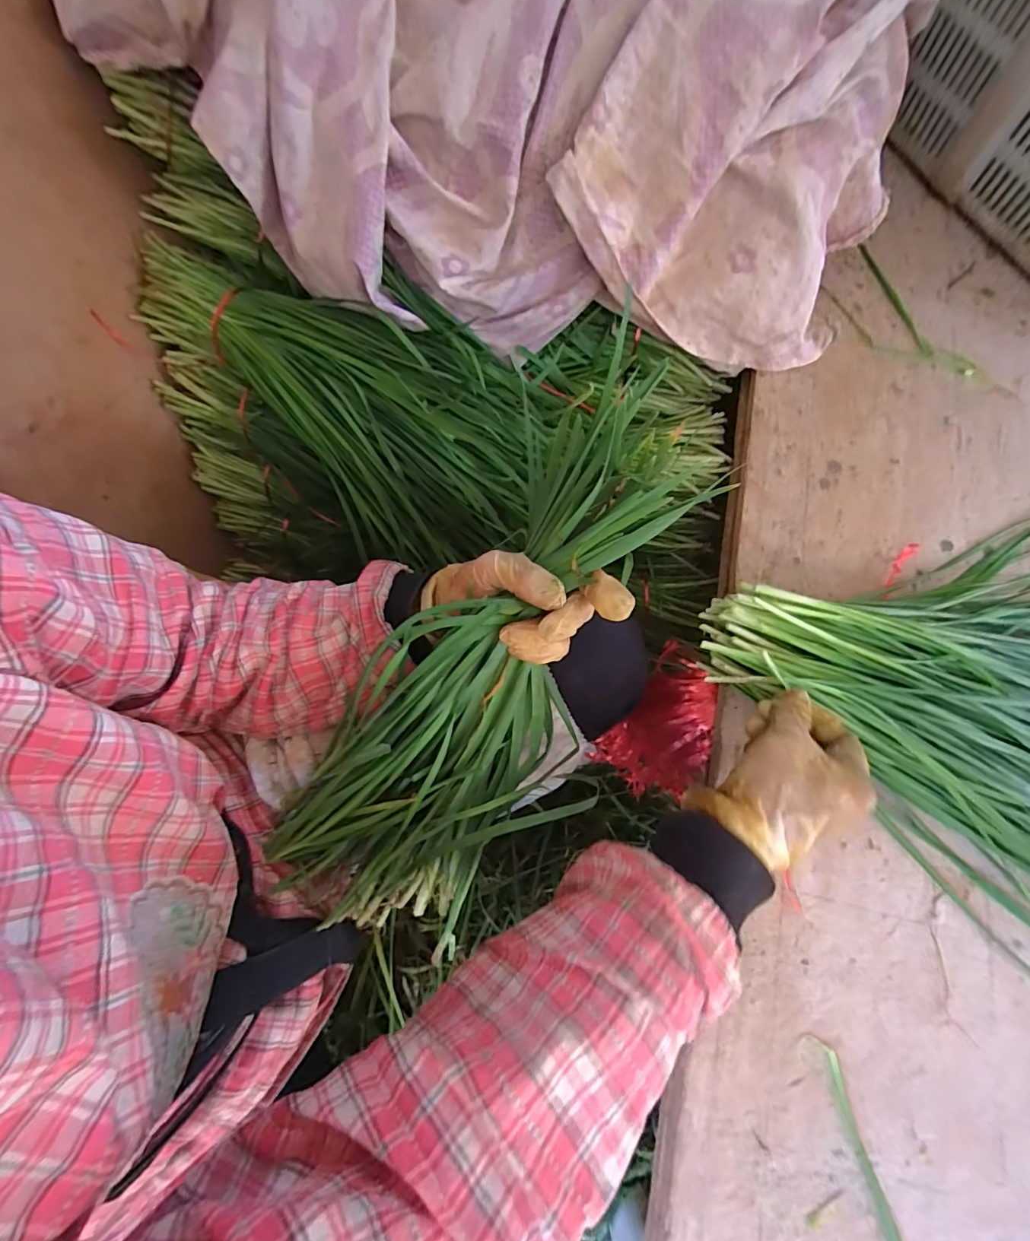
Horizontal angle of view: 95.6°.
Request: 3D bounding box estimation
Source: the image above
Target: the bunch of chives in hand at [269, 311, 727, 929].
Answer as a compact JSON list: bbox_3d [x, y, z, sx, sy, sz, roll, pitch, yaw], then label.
[{"bbox_3d":[-0.024,0.041,0.313,0.133,0.070,0.407,32,99,9],"label":"bunch of chives in hand"}]

